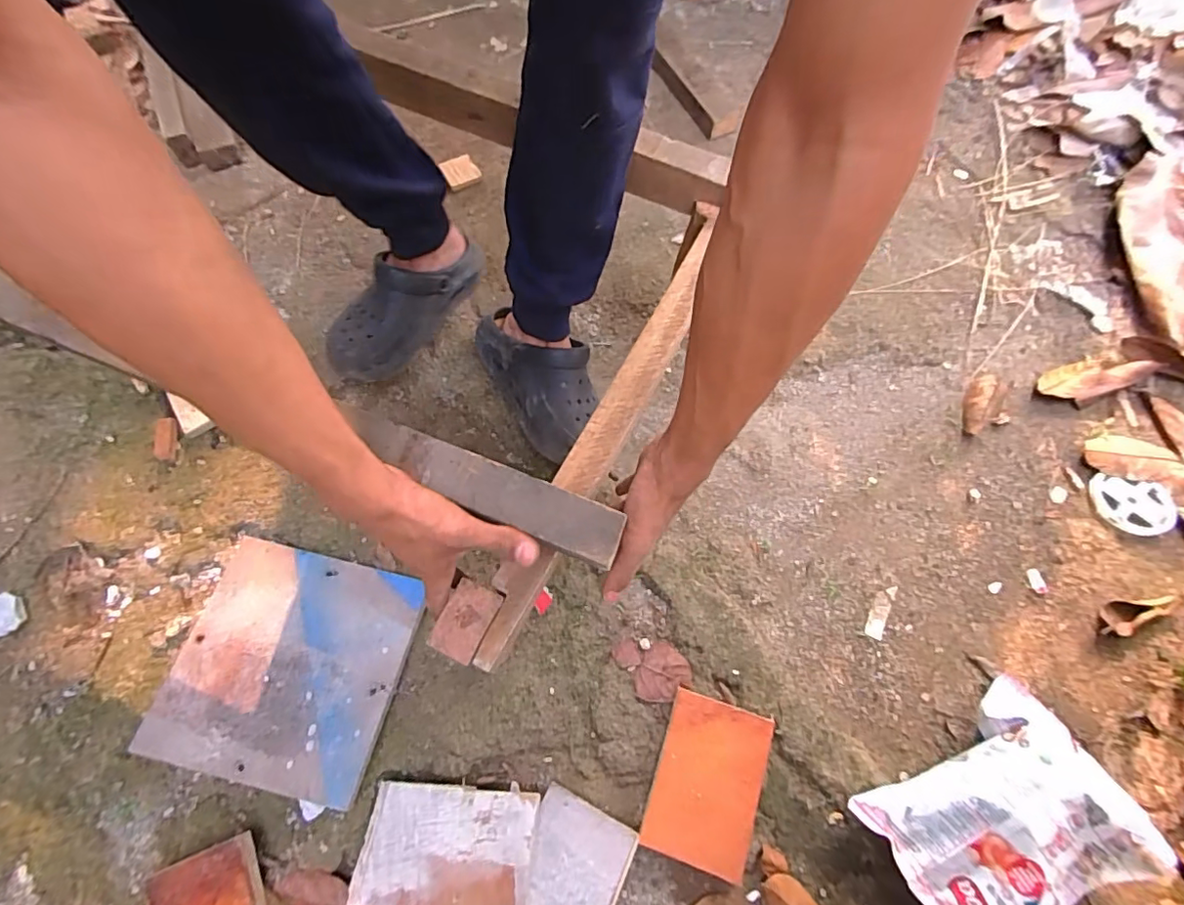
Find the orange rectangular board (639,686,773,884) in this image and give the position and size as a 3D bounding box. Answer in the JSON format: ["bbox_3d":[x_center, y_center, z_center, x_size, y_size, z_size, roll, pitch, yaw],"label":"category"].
[{"bbox_3d":[0.129,0.364,0.610,0.112,0.012,0.162,16,68,10],"label":"orange rectangular board"}]

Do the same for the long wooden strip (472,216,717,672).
[{"bbox_3d":[0.021,-0.036,0.525,0.041,0.013,0.493,26,69,10],"label":"long wooden strip"}]

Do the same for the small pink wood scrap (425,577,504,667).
[{"bbox_3d":[-0.105,0.137,0.448,0.040,0.005,0.060,24,69,10],"label":"small pink wood scrap"}]

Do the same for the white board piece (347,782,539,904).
[{"bbox_3d":[-0.154,0.414,0.576,0.179,0.009,0.109,1,48,4],"label":"white board piece"}]

